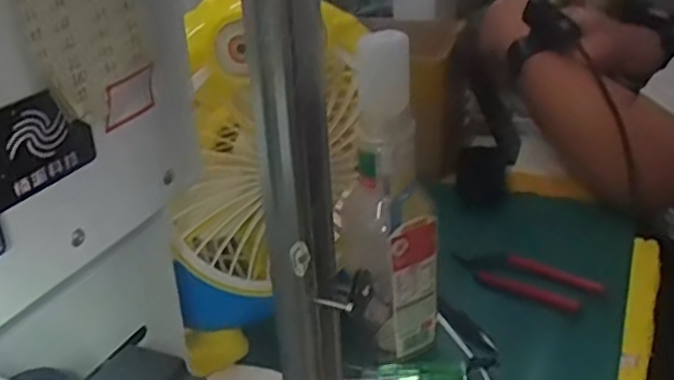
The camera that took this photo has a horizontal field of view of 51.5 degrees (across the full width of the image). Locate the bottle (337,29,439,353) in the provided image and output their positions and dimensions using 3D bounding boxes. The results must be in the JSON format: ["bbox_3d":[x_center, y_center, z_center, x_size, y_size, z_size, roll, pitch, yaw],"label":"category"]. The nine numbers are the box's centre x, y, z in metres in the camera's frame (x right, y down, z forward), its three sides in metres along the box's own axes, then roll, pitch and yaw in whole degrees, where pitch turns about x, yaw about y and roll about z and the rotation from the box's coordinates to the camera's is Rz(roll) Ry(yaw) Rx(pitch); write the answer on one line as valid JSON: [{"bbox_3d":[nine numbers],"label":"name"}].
[{"bbox_3d":[0.039,0.011,0.515,0.071,0.238,0.065,-2,26,3],"label":"bottle"}]

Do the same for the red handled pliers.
[{"bbox_3d":[0.170,0.078,0.627,0.048,0.016,0.136,-21,22,-34],"label":"red handled pliers"}]

